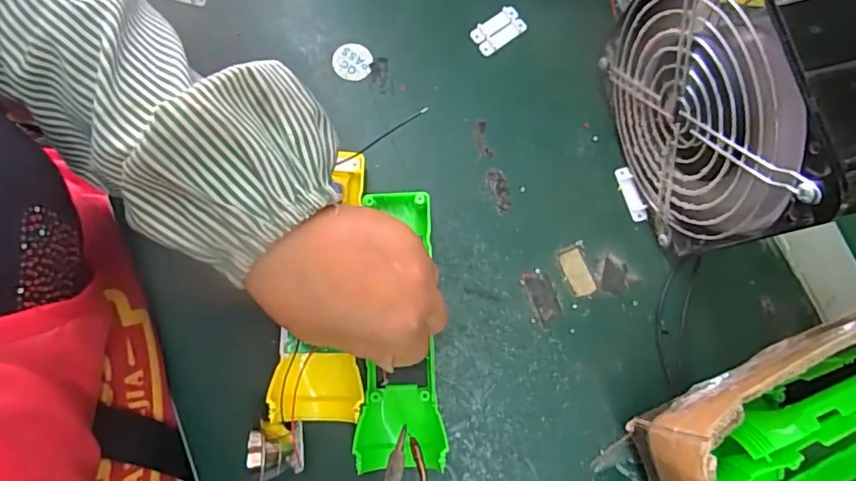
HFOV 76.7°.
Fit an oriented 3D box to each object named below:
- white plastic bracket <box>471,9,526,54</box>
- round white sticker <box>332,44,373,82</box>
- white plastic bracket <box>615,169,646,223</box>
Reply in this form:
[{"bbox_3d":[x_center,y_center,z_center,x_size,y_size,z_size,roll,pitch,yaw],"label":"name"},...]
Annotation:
[{"bbox_3d":[0.049,-0.145,0.375,0.037,0.006,0.021,-36,82,-7],"label":"white plastic bracket"},{"bbox_3d":[-0.052,-0.123,0.370,0.026,0.004,0.025,0,79,-1],"label":"round white sticker"},{"bbox_3d":[0.134,-0.030,0.357,0.009,0.007,0.037,-18,80,-5],"label":"white plastic bracket"}]

